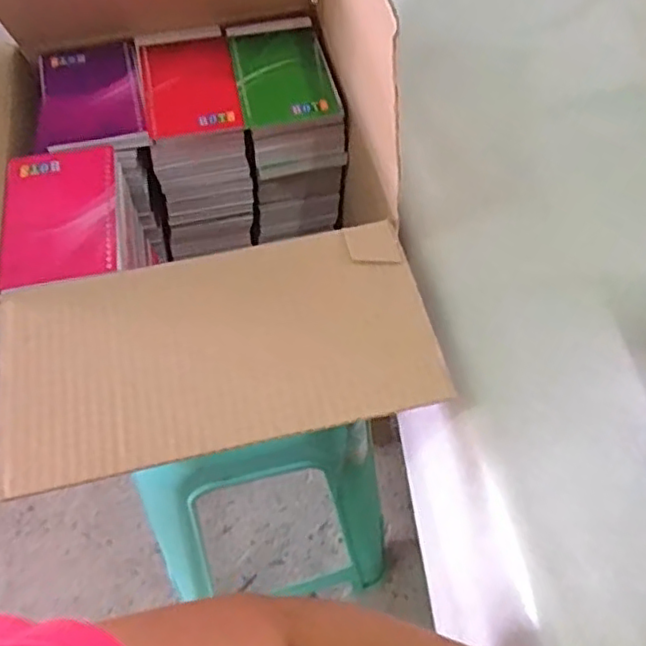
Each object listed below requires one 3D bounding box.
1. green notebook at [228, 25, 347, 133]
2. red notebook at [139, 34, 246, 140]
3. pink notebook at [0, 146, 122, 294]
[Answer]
[{"bbox_3d":[-0.035,-0.221,0.561,0.082,0.009,0.122,-10,55,-6],"label":"green notebook"},{"bbox_3d":[-0.117,-0.211,0.558,0.078,0.012,0.123,-11,55,-6],"label":"red notebook"},{"bbox_3d":[-0.191,-0.080,0.464,0.079,0.012,0.125,-10,55,-6],"label":"pink notebook"}]

